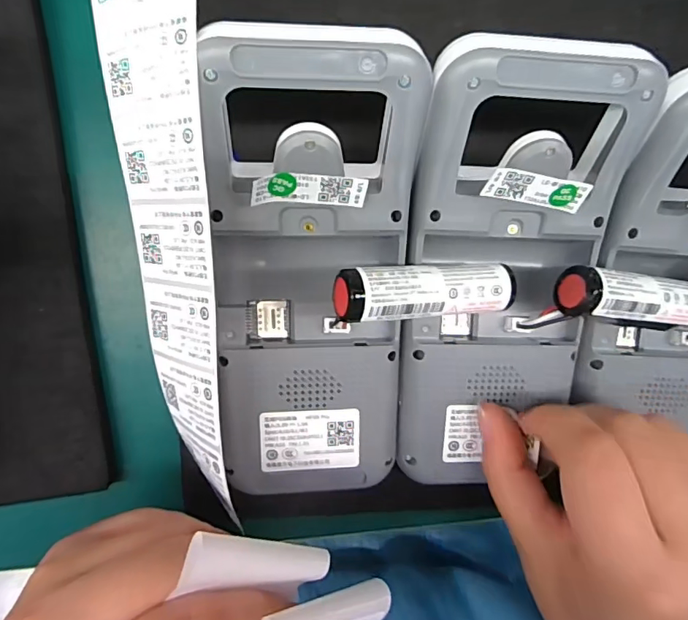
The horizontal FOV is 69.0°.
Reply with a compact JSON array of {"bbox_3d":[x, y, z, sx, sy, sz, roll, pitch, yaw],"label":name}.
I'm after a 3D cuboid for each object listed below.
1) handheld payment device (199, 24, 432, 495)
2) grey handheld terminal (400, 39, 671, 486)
[{"bbox_3d":[-0.013,-0.010,0.189,0.071,0.034,0.164,0,112,-7],"label":"handheld payment device"},{"bbox_3d":[0.060,-0.012,0.201,0.077,0.044,0.164,3,113,-7],"label":"grey handheld terminal"}]

